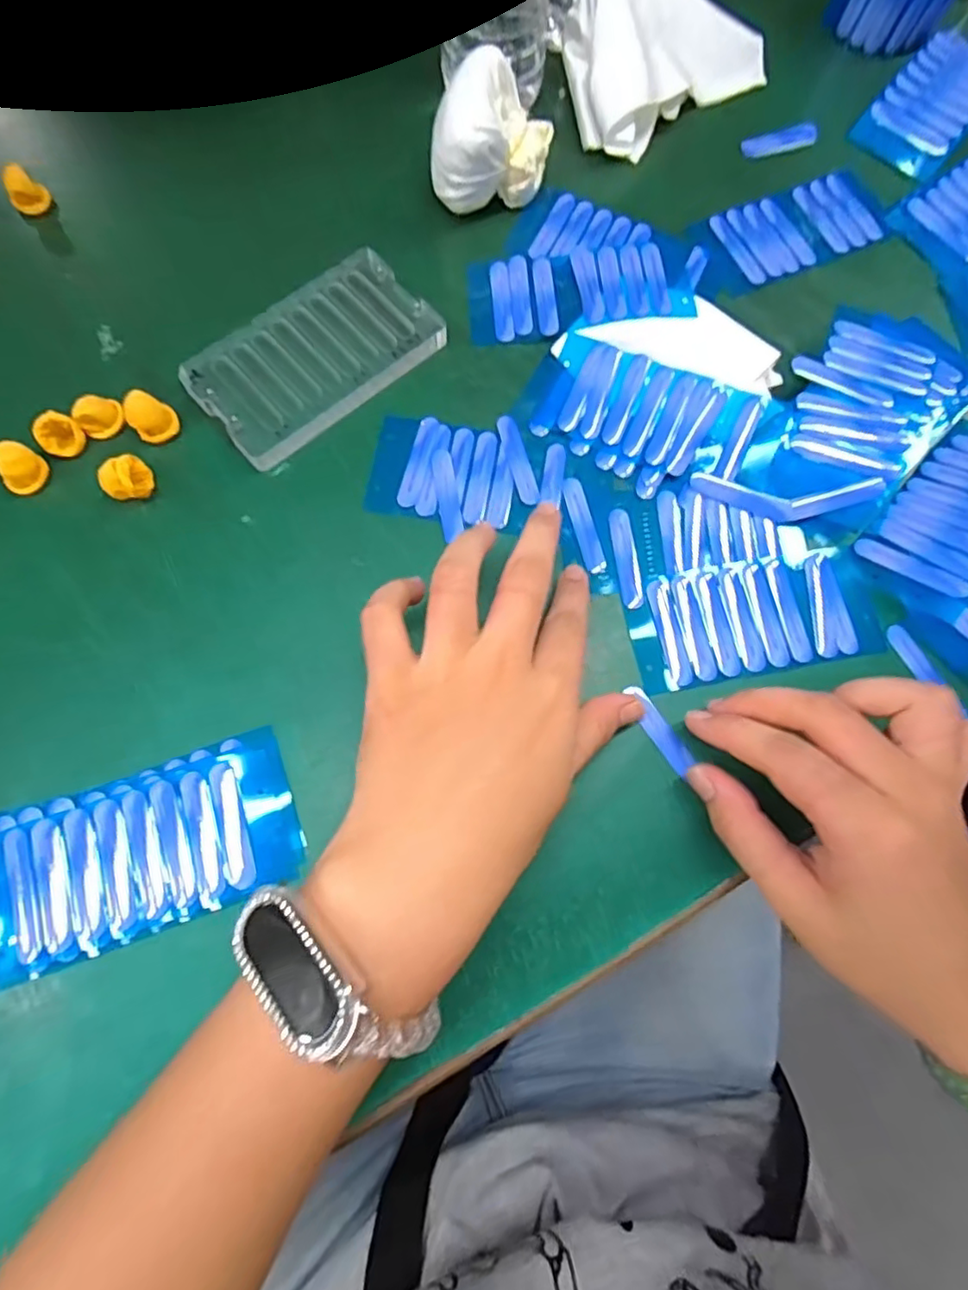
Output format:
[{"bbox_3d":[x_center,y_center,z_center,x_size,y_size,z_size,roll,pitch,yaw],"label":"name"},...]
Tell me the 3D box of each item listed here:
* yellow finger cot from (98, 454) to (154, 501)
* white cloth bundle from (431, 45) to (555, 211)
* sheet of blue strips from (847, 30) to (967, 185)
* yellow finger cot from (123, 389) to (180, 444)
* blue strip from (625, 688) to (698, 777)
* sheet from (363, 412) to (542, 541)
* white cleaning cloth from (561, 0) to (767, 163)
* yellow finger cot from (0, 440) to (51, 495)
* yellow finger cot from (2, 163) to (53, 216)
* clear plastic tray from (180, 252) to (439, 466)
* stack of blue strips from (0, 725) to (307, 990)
[{"bbox_3d":[-0.168,-0.078,0.291,0.021,0.020,0.016,-38,78,-11],"label":"yellow finger cot"},{"bbox_3d":[0.004,-0.264,0.327,0.055,0.059,0.050,0,74,-1],"label":"white cloth bundle"},{"bbox_3d":[0.272,-0.329,0.374,0.056,0.022,0.089,41,77,10],"label":"sheet of blue strips"},{"bbox_3d":[-0.162,-0.112,0.300,0.020,0.019,0.016,-32,77,-10],"label":"yellow finger cot"},{"bbox_3d":[0.079,0.038,0.275,0.011,0.004,0.043,-27,74,-9],"label":"blue strip"},{"bbox_3d":[-0.016,-0.085,0.305,0.080,0.004,0.062,-1,74,-2],"label":"sheet"},{"bbox_3d":[0.114,-0.344,0.361,0.130,0.048,0.074,-22,75,-8],"label":"white cleaning cloth"},{"bbox_3d":[-0.220,-0.084,0.292,0.014,0.020,0.020,33,76,8],"label":"yellow finger cot"},{"bbox_3d":[-0.250,-0.247,0.337,0.019,0.019,0.018,-35,77,-11],"label":"yellow finger cot"},{"bbox_3d":[-0.085,-0.148,0.317,0.121,0.012,0.071,-40,79,-12],"label":"clear plastic tray"},{"bbox_3d":[-0.142,0.085,0.251,0.127,0.008,0.065,-18,75,-7],"label":"stack of blue strips"}]

